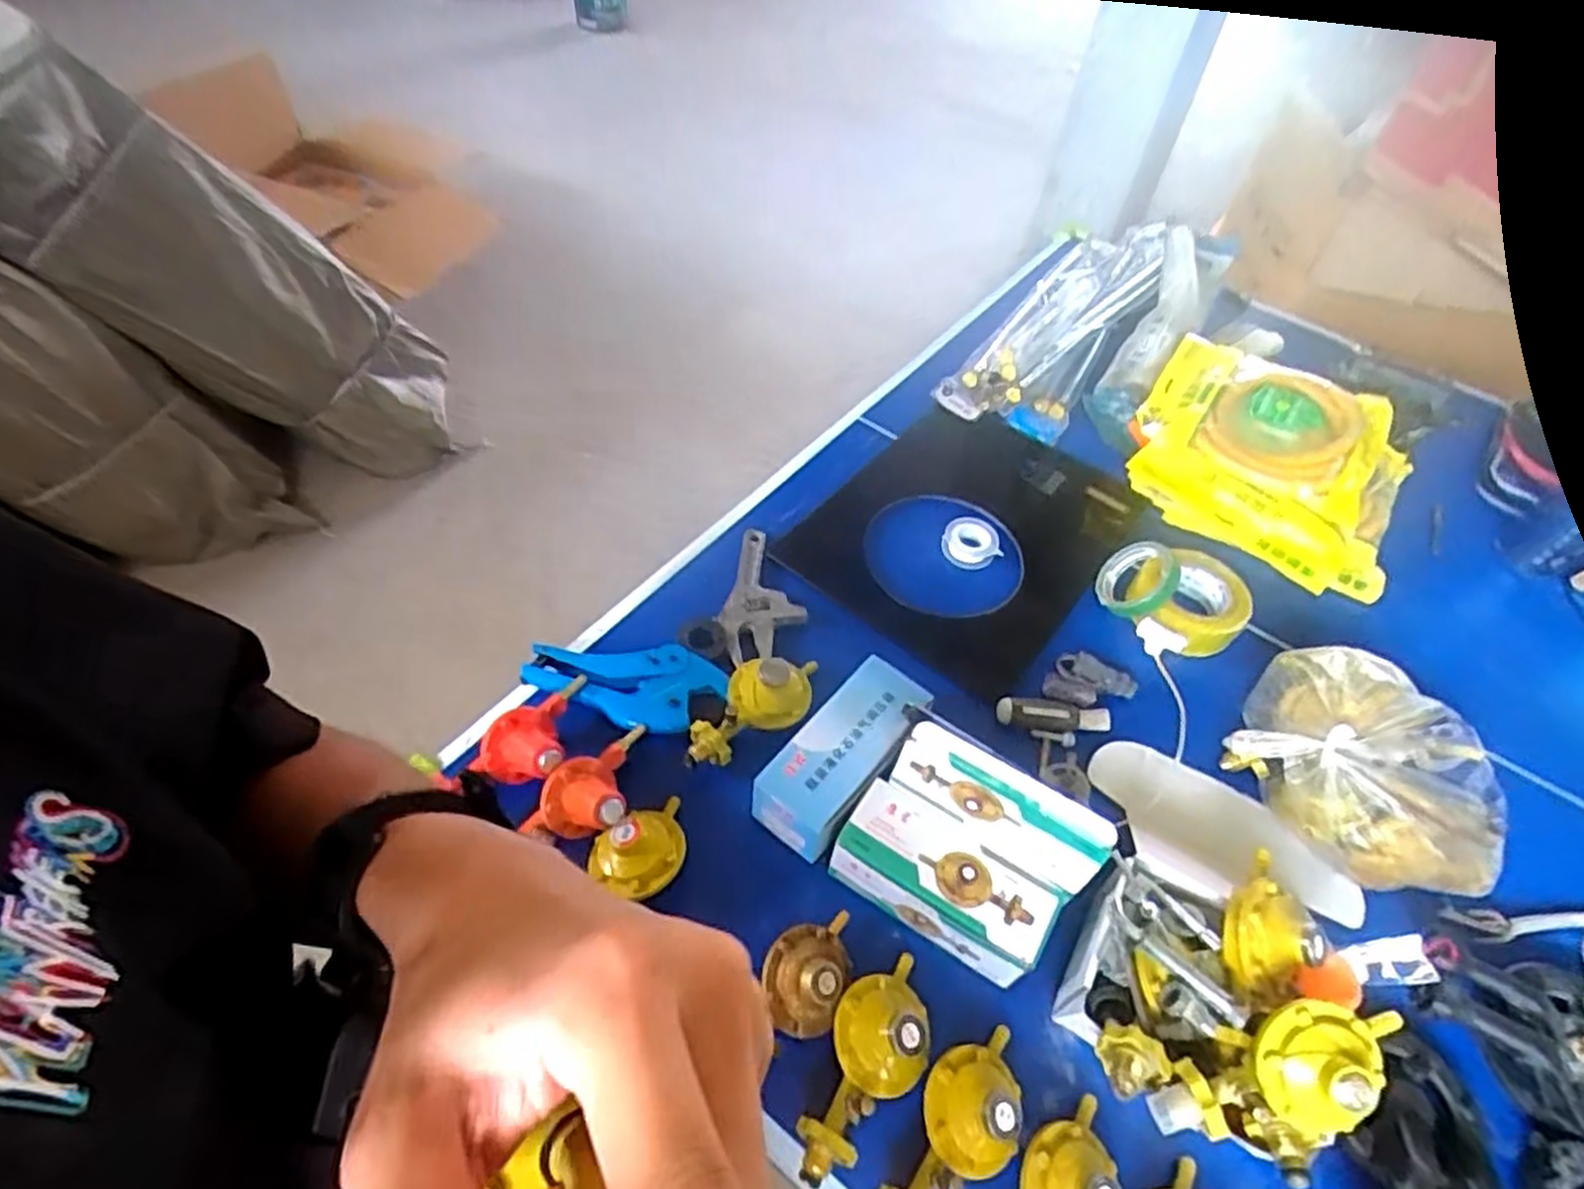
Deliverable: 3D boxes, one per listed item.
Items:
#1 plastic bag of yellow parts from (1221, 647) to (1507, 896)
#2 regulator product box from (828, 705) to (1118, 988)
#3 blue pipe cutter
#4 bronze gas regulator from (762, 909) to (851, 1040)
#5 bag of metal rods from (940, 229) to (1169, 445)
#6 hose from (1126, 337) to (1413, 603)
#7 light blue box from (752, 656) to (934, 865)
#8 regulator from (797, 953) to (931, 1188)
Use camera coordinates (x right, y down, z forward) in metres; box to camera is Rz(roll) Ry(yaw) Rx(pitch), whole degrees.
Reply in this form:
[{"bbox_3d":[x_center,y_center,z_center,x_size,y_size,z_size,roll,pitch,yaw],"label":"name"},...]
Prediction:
[{"bbox_3d":[0.564,0.179,0.765,0.249,0.093,0.214,34,56,20],"label":"plastic bag of yellow parts"},{"bbox_3d":[0.145,0.219,0.666,0.192,0.147,0.119,28,54,17],"label":"regulator product box"},{"bbox_3d":[-0.172,0.085,0.816,0.199,0.022,0.089,18,52,9],"label":"blue pipe cutter"},{"bbox_3d":[0.013,0.307,0.650,0.074,0.049,0.096,1,51,-5],"label":"bronze gas regulator"},{"bbox_3d":[0.452,-0.454,1.285,0.181,0.079,0.602,29,55,17],"label":"bag of metal rods"},{"bbox_3d":[0.625,-0.170,1.032,0.344,0.106,0.322,28,54,17],"label":"hose"},{"bbox_3d":[0.049,0.156,0.754,0.087,0.082,0.182,33,56,20],"label":"light blue box"},{"bbox_3d":[0.061,0.356,0.606,0.070,0.059,0.168,22,53,12],"label":"regulator"}]

